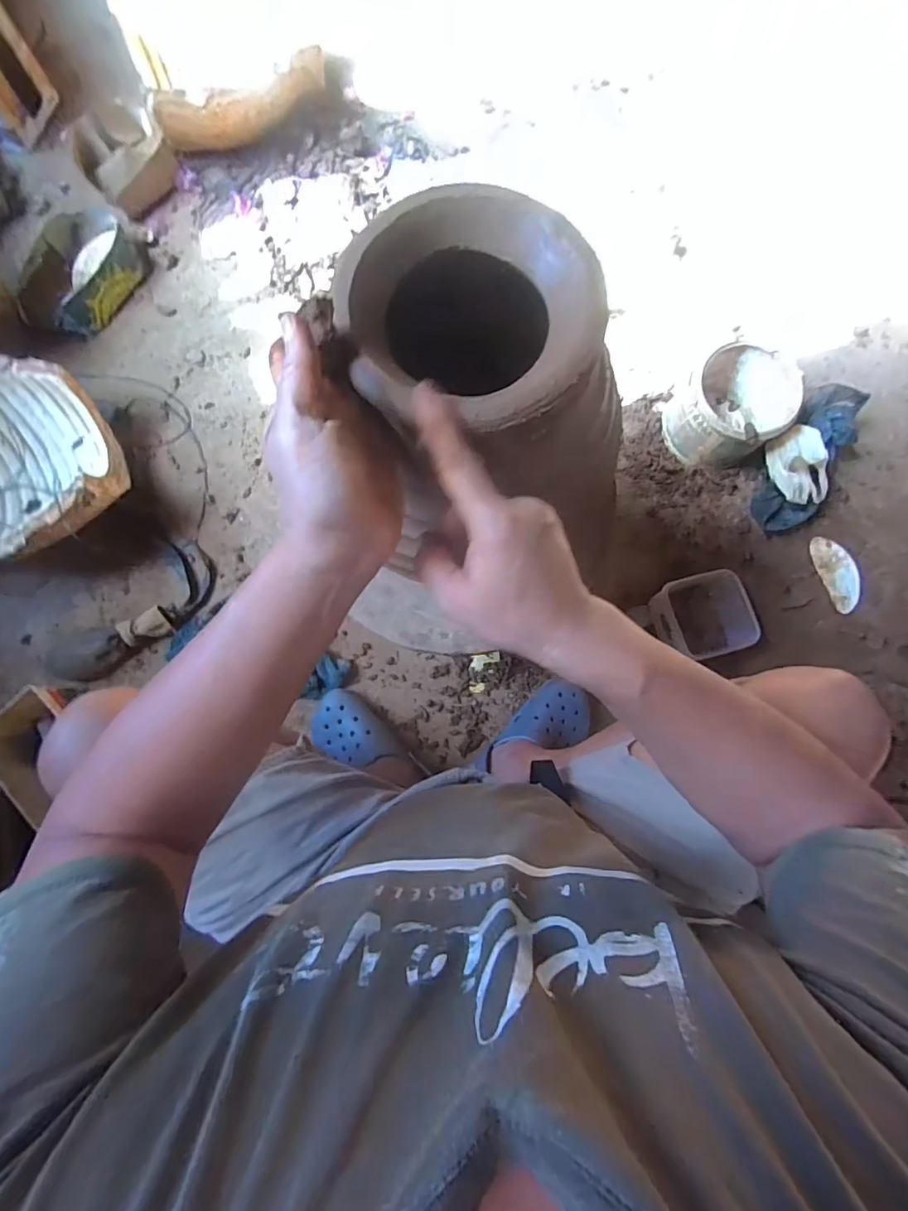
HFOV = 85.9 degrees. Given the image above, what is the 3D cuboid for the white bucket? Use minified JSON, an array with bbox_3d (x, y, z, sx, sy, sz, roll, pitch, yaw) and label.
[{"bbox_3d":[0.484,-0.350,0.866,0.176,0.140,0.176,0,80,0],"label":"white bucket"}]

